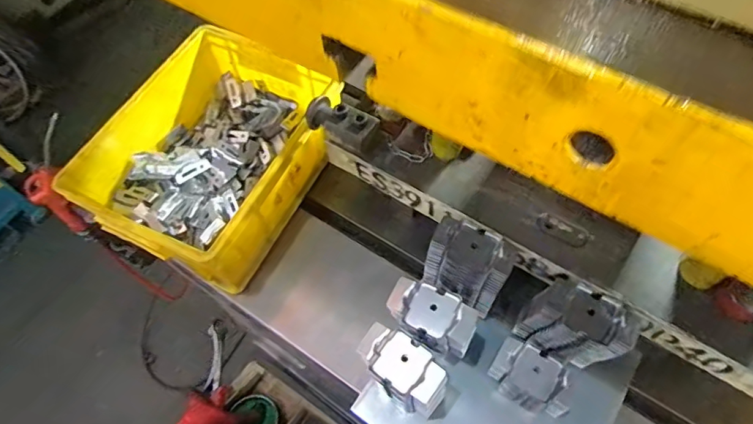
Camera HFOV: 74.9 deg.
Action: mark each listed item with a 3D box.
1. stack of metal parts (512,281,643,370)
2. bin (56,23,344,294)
[{"bbox_3d":[0.220,0.137,0.562,0.104,0.135,0.060,26,64,16],"label":"stack of metal parts"},{"bbox_3d":[-0.227,-0.086,0.712,0.253,0.119,0.339,23,63,15],"label":"bin"}]

